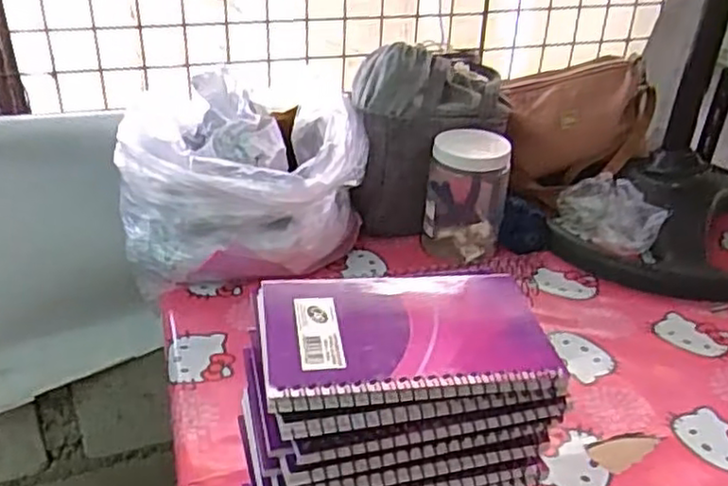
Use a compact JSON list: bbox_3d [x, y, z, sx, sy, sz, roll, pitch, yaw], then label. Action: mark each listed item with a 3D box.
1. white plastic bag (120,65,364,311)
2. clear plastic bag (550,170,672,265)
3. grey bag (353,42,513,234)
[{"bbox_3d":[-0.157,-0.086,0.892,0.303,0.190,0.267,-4,31,-11],"label":"white plastic bag"},{"bbox_3d":[0.342,-0.036,0.950,0.066,0.084,0.156,-13,34,-24],"label":"clear plastic bag"},{"bbox_3d":[0.086,-0.141,0.935,0.209,0.225,0.104,-8,32,-17],"label":"grey bag"}]

